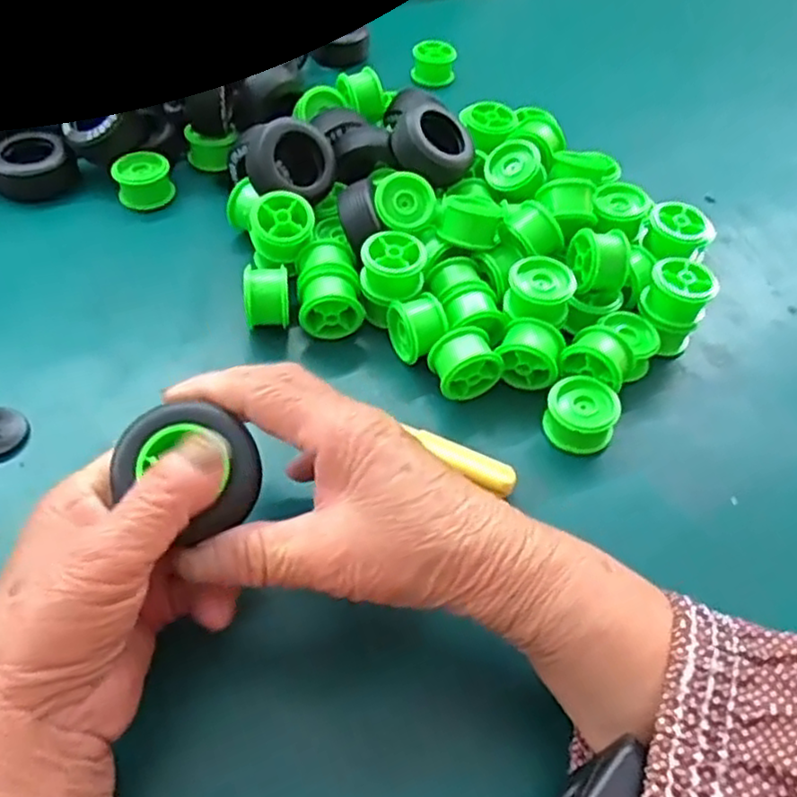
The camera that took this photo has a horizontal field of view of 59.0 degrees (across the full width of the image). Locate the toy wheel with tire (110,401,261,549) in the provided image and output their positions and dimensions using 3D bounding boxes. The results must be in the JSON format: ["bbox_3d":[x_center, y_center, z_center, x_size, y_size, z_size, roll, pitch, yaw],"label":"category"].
[{"bbox_3d":[-0.073,0.023,0.248,0.049,0.021,0.038,27,78,-6],"label":"toy wheel with tire"}]

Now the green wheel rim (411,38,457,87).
[{"bbox_3d":[0.028,-0.268,0.562,0.034,0.024,0.031,7,52,1],"label":"green wheel rim"}]

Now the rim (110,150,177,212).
[{"bbox_3d":[-0.161,-0.138,0.445,0.034,0.024,0.030,-21,57,-19],"label":"rim"}]

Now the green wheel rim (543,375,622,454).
[{"bbox_3d":[0.089,0.010,0.346,0.034,0.027,0.030,24,54,14],"label":"green wheel rim"}]

